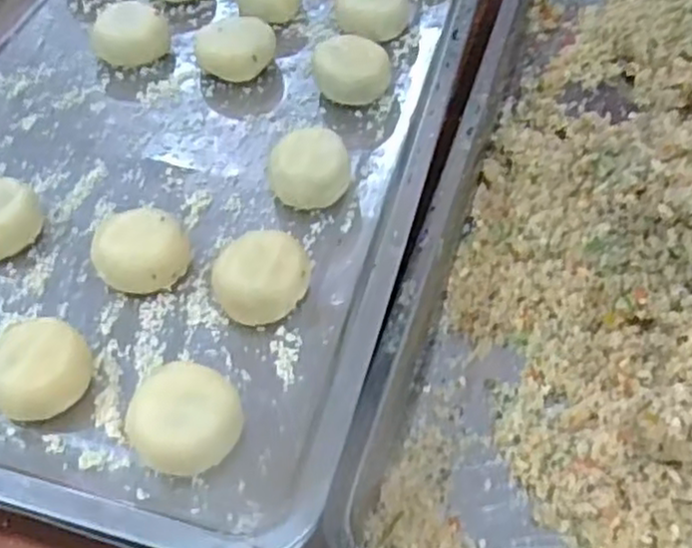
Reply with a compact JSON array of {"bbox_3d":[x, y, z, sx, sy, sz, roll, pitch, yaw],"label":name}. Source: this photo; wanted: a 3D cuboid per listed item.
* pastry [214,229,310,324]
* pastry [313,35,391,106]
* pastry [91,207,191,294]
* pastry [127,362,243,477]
[{"bbox_3d":[-0.046,0.003,0.411,0.042,0.032,0.050,37,61,26],"label":"pastry"},{"bbox_3d":[0.004,-0.139,0.519,0.050,0.034,0.048,-4,51,-2],"label":"pastry"},{"bbox_3d":[-0.116,-0.011,0.423,0.046,0.031,0.046,0,51,1],"label":"pastry"},{"bbox_3d":[-0.074,0.072,0.353,0.046,0.038,0.047,0,51,1],"label":"pastry"}]

